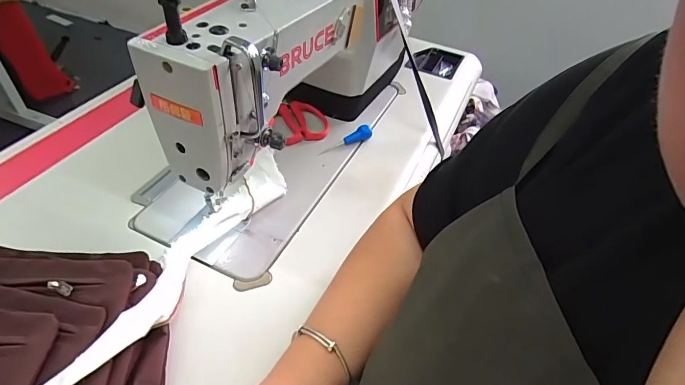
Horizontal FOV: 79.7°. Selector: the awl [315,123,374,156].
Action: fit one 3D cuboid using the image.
[{"bbox_3d":[0.004,-0.078,0.622,0.092,0.017,0.016,-27,51,-13],"label":"awl"}]

